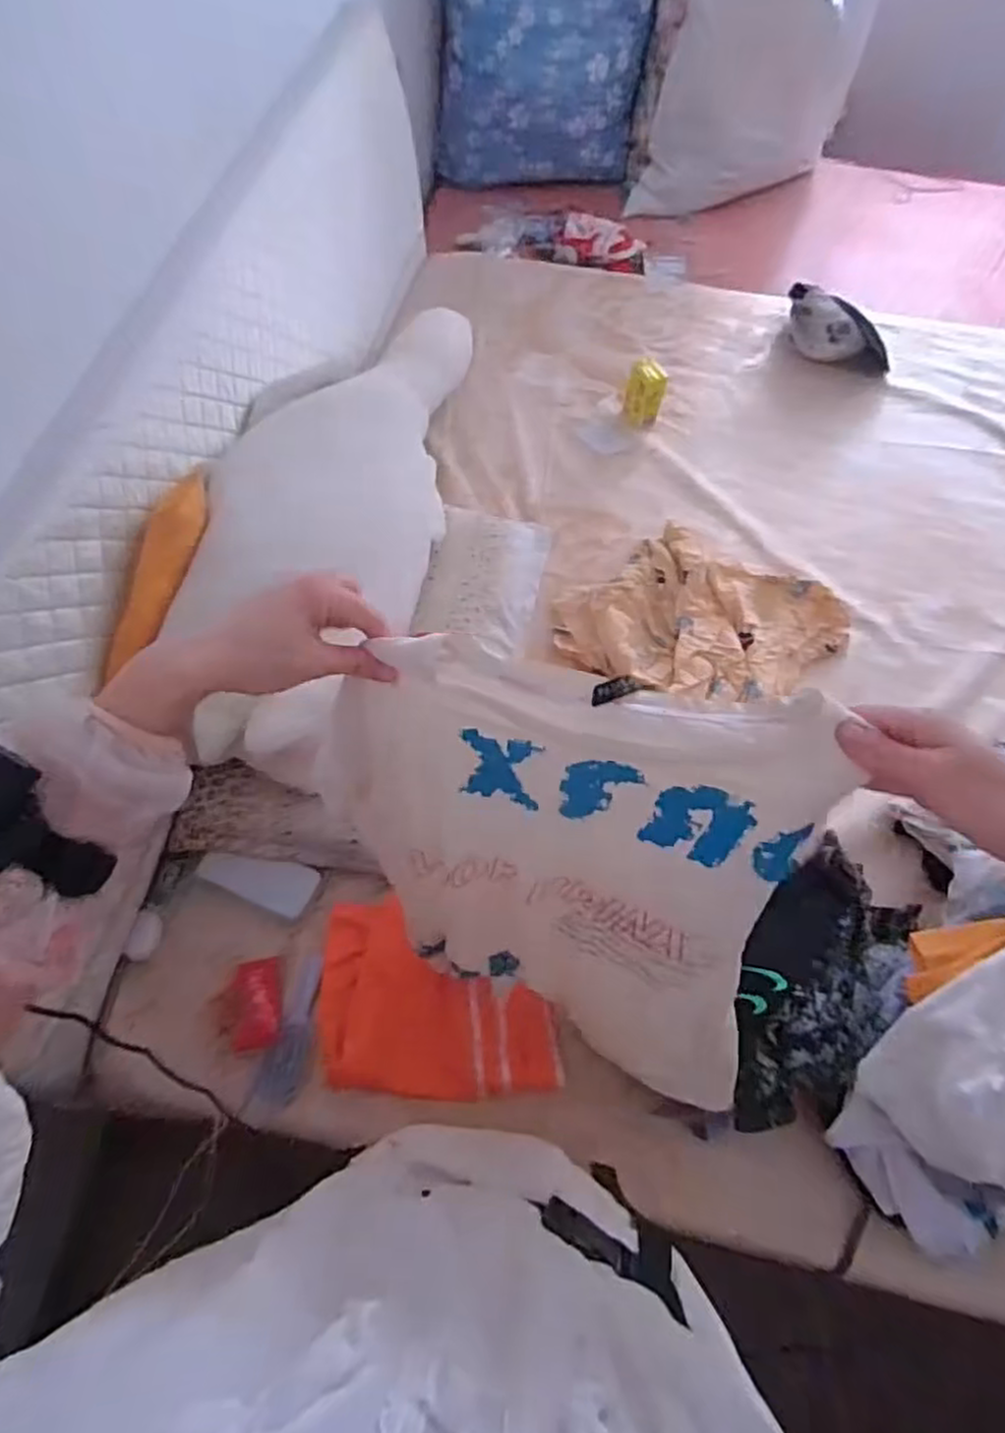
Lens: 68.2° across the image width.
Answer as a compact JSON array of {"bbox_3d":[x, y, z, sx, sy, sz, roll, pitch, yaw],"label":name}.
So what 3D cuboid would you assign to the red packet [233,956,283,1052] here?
[{"bbox_3d":[-0.299,0.349,0.905,0.056,0.016,0.103,-6,63,-4],"label":"red packet"}]

